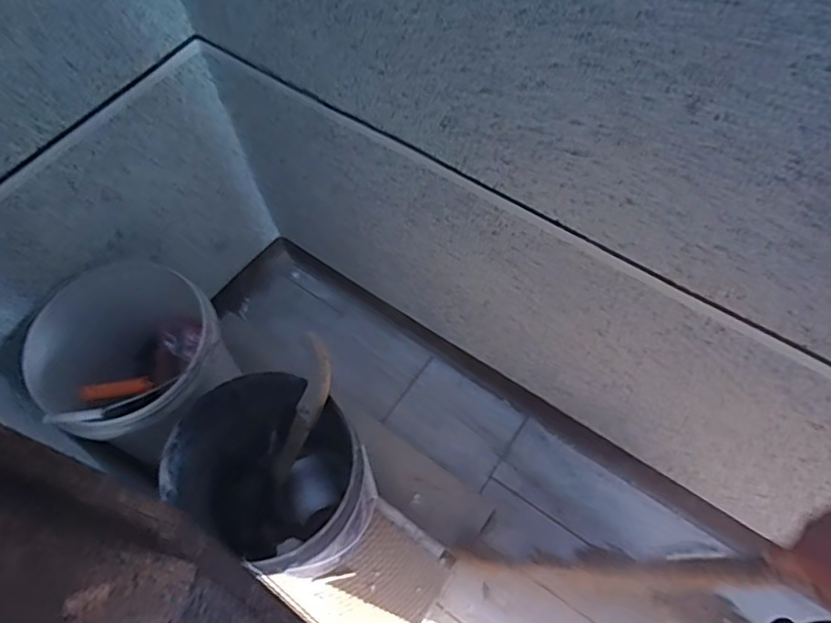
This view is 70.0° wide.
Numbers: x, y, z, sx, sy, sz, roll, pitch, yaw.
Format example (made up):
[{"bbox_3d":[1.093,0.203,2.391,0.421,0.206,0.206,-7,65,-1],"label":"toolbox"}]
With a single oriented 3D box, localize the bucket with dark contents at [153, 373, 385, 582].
[{"bbox_3d":[-0.235,0.300,1.053,0.320,0.319,0.263,25,65,16],"label":"bucket with dark contents"}]

